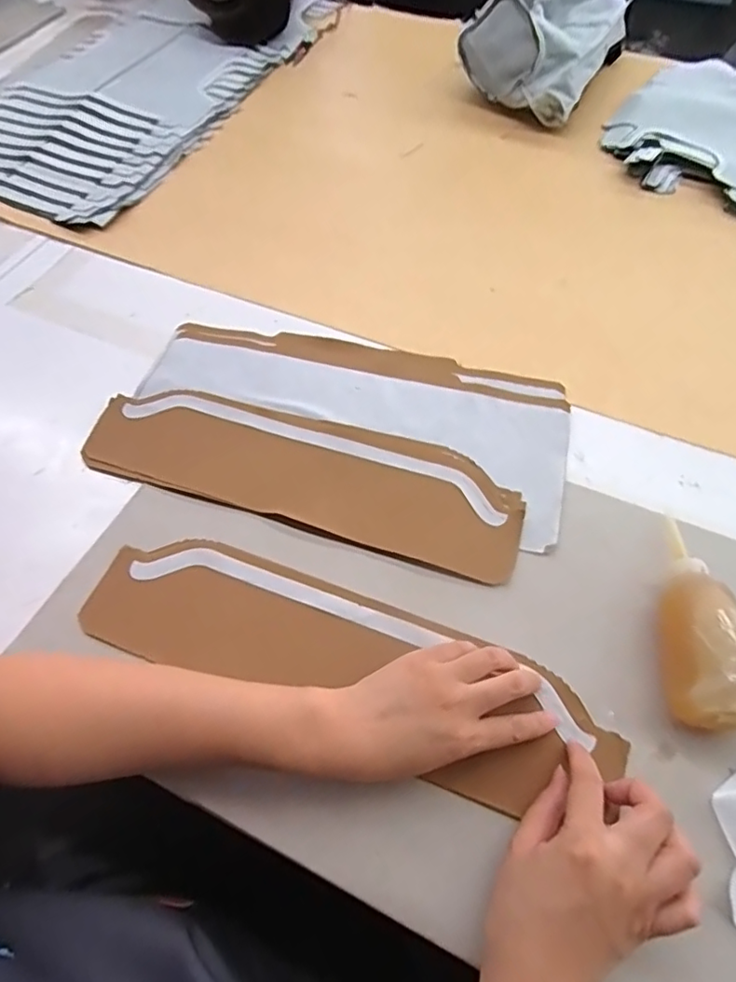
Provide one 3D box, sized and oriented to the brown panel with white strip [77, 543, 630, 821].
[{"bbox_3d":[-0.022,0.132,0.435,0.410,0.011,0.105,18,57,12],"label":"brown panel with white strip"}]

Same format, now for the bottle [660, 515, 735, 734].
[{"bbox_3d":[0.239,0.092,0.417,0.059,0.063,0.154,-2,59,0],"label":"bottle"}]

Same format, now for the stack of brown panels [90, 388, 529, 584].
[{"bbox_3d":[-0.061,-0.023,0.534,0.410,0.010,0.120,15,61,10],"label":"stack of brown panels"}]

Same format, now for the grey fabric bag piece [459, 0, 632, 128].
[{"bbox_3d":[0.271,-0.701,0.869,0.201,0.119,0.260,27,64,16],"label":"grey fabric bag piece"}]

